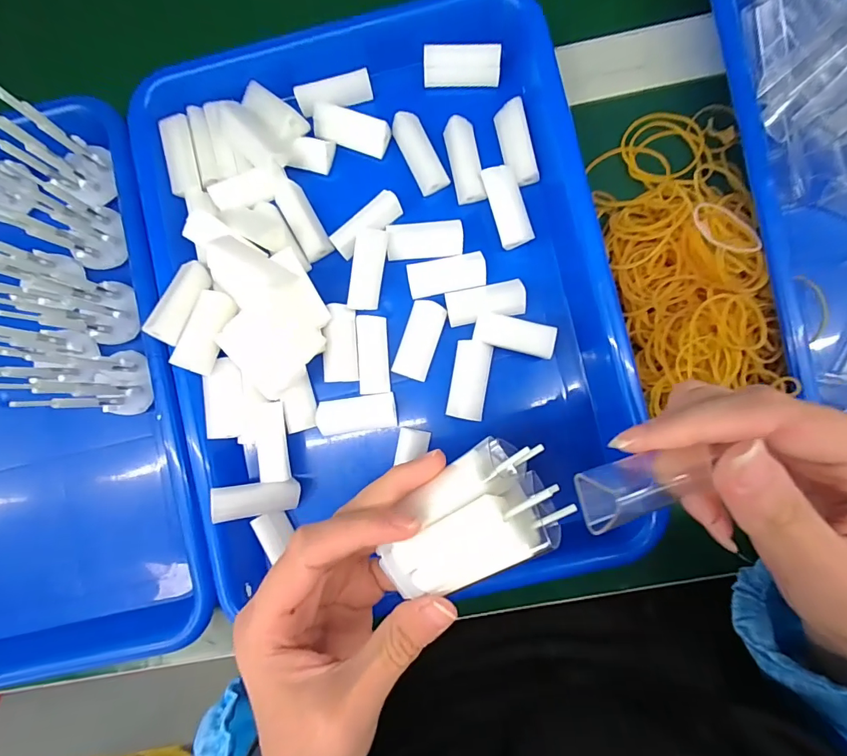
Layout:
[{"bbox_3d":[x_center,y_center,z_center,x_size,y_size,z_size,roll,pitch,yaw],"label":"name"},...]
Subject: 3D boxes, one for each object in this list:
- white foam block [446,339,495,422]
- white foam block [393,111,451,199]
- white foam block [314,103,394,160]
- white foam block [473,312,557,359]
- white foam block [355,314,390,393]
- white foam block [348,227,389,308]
[{"bbox_3d":[0.027,0.001,0.253,0.021,0.008,0.045,9,87,3],"label":"white foam block"},{"bbox_3d":[-0.002,-0.133,0.257,0.018,0.013,0.045,-26,86,1],"label":"white foam block"},{"bbox_3d":[-0.044,-0.150,0.262,0.045,0.013,0.018,19,88,4],"label":"white foam block"},{"bbox_3d":[0.052,-0.025,0.249,0.046,0.007,0.018,14,88,4],"label":"white foam block"},{"bbox_3d":[-0.030,-0.014,0.254,0.016,0.011,0.046,-4,87,3],"label":"white foam block"},{"bbox_3d":[-0.032,-0.062,0.250,0.015,0.014,0.045,12,106,4],"label":"white foam block"}]

